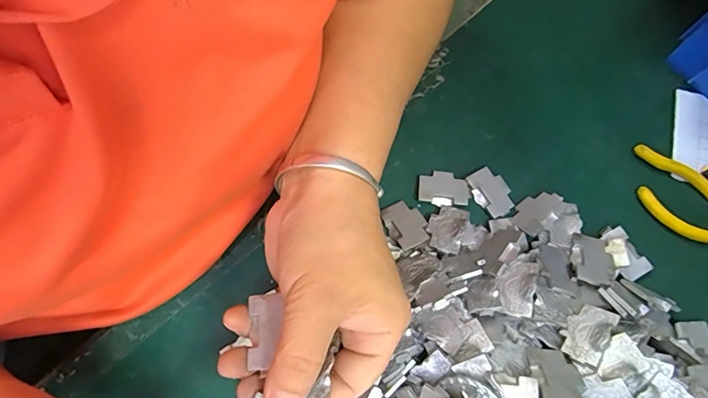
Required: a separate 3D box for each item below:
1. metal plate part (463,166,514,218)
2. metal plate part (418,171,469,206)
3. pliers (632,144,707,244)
[{"bbox_3d":[0.098,-0.006,0.313,0.025,0.004,0.035,-34,76,-10],"label":"metal plate part"},{"bbox_3d":[0.064,-0.008,0.315,0.034,0.004,0.025,2,73,0],"label":"metal plate part"},{"bbox_3d":[0.248,0.017,0.306,0.044,0.008,0.139,-42,78,-12],"label":"pliers"}]

